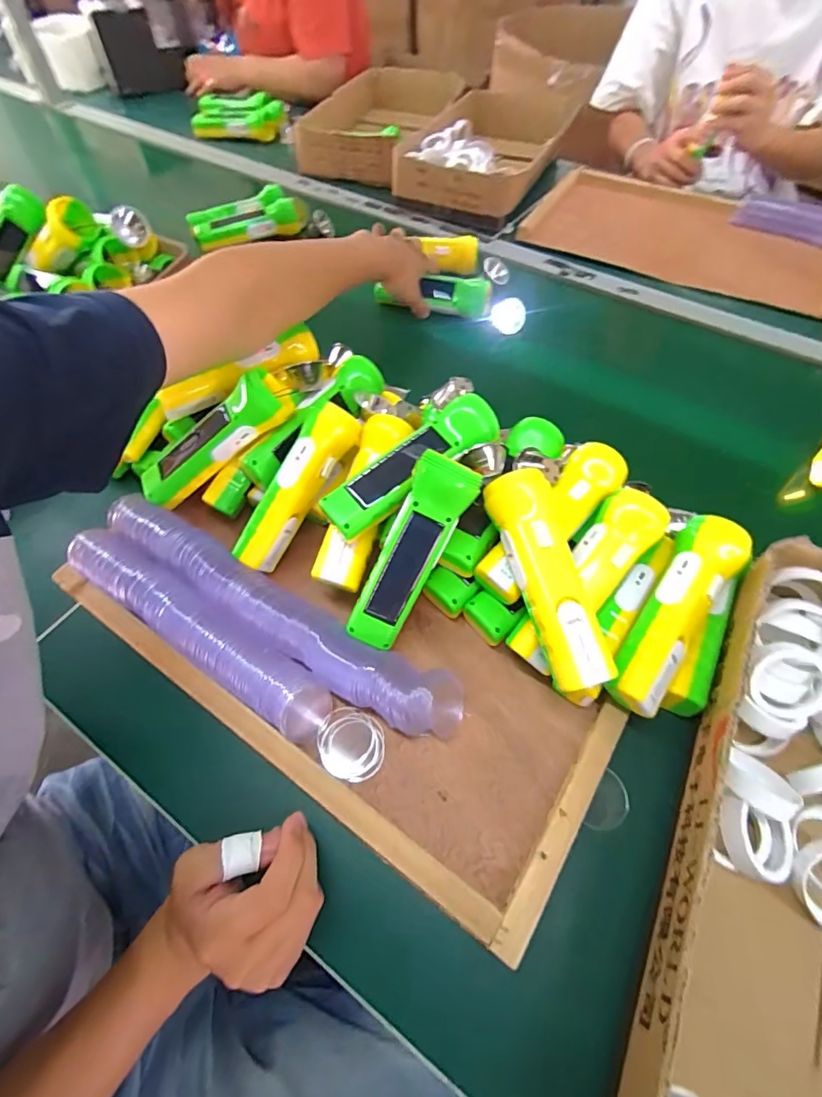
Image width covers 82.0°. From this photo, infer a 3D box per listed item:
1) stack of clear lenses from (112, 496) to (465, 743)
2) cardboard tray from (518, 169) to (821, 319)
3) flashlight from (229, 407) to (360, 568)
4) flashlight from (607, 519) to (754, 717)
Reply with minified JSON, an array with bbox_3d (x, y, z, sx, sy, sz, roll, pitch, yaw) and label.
[{"bbox_3d":[-0.124,0.054,0.414,0.366,0.041,0.053,26,61,16],"label":"stack of clear lenses"},{"bbox_3d":[0.451,-0.516,0.784,0.466,0.030,0.299,25,62,15],"label":"cardboard tray"},{"bbox_3d":[-0.103,-0.054,0.430,0.039,0.040,0.160,32,91,19],"label":"flashlight"},{"bbox_3d":[0.207,0.049,0.374,0.052,0.047,0.171,36,76,15],"label":"flashlight"}]

